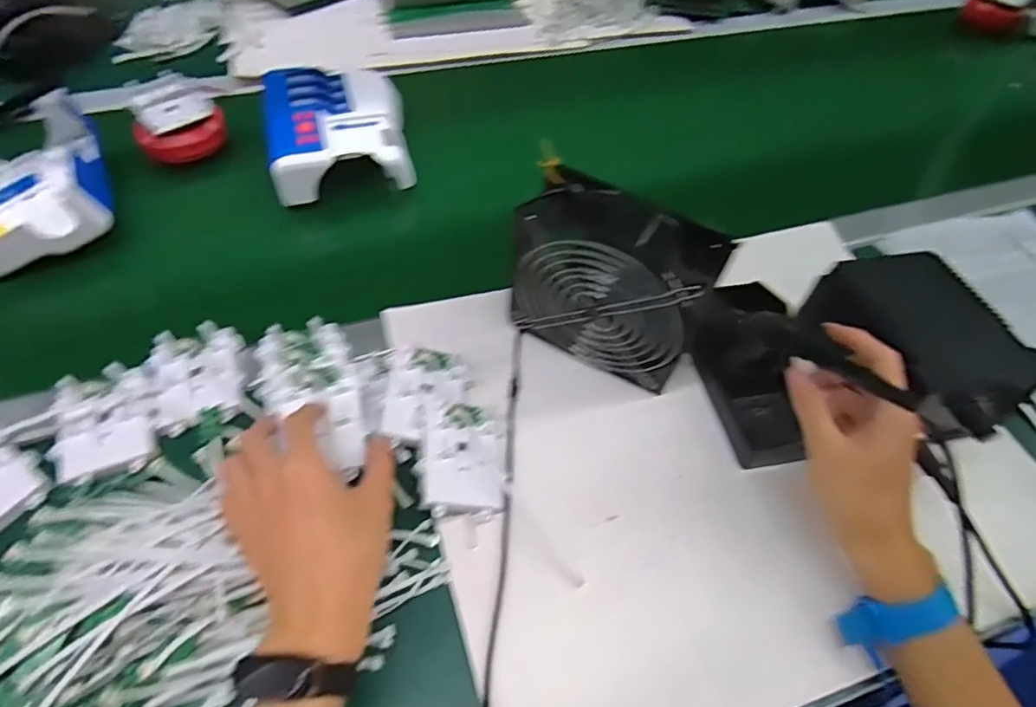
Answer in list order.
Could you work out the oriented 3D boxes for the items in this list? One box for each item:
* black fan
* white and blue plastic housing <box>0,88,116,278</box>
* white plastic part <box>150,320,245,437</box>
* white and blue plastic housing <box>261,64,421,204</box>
[{"bbox_3d":[0.072,-0.056,0.466,0.148,0.138,0.058,27,57,14],"label":"black fan"},{"bbox_3d":[-0.478,-0.166,0.555,0.144,0.055,0.182,-19,58,-17],"label":"white and blue plastic housing"},{"bbox_3d":[-0.261,0.016,0.473,0.065,0.023,0.090,-14,57,-14],"label":"white plastic part"},{"bbox_3d":[-0.195,-0.243,0.637,0.141,0.062,0.172,-10,56,-12],"label":"white and blue plastic housing"}]

